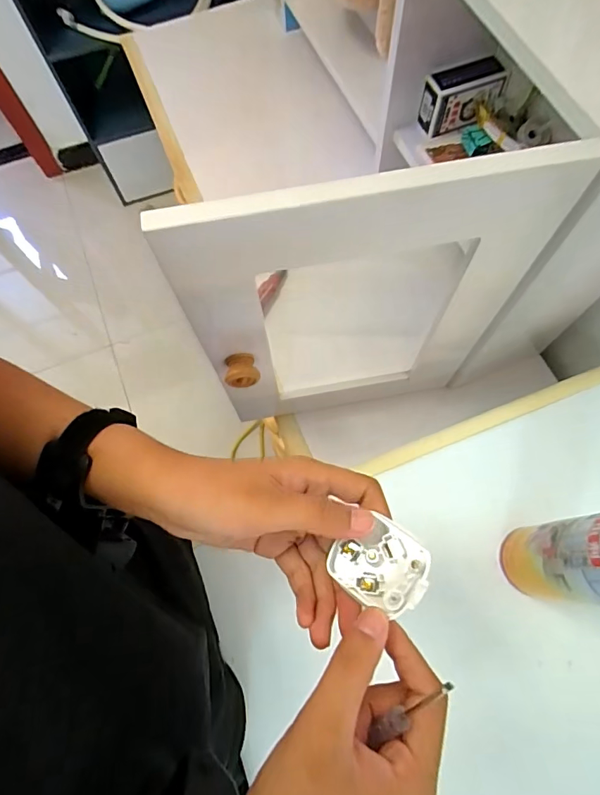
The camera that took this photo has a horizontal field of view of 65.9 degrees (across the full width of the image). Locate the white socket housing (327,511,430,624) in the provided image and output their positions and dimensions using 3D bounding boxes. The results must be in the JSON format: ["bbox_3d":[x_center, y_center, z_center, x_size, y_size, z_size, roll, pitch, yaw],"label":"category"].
[{"bbox_3d":[0.045,0.090,0.249,0.049,0.015,0.044,35,81,33],"label":"white socket housing"}]

